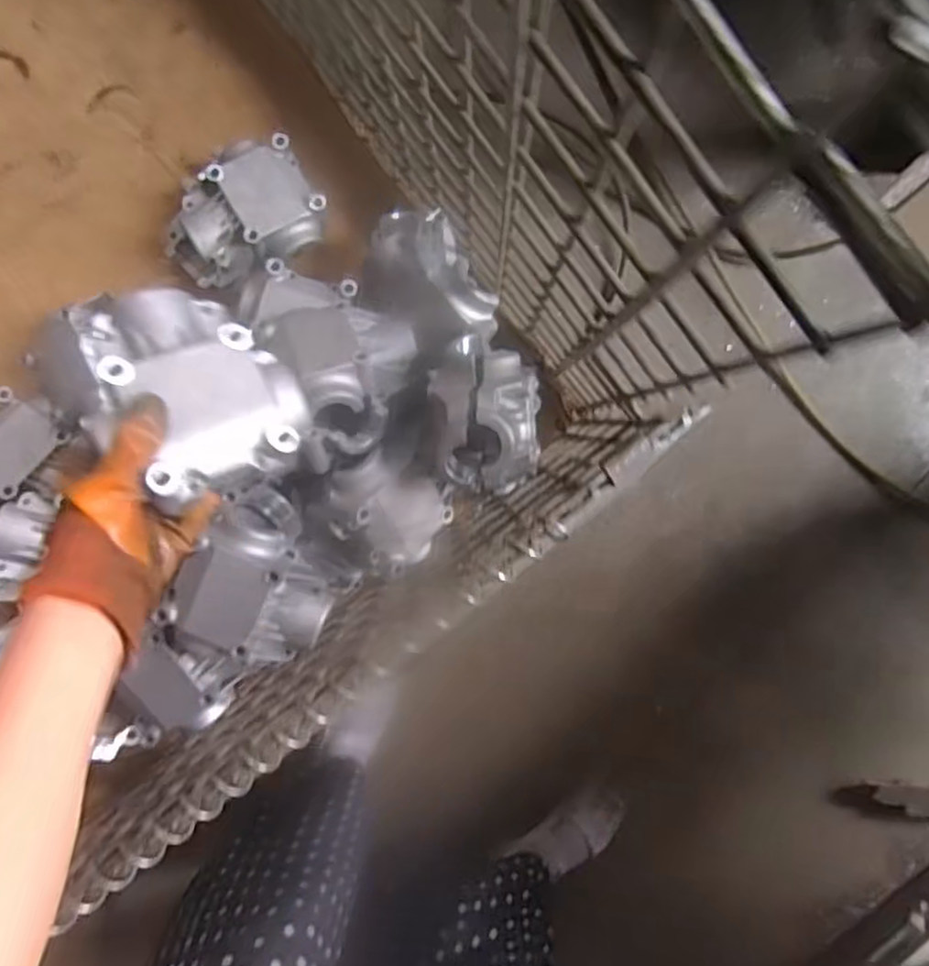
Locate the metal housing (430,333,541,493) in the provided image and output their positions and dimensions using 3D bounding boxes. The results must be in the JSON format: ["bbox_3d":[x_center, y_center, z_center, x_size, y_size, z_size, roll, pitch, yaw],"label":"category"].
[{"bbox_3d":[0.025,-0.063,0.683,0.108,0.113,0.138,7,91,-1],"label":"metal housing"}]

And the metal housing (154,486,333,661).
[{"bbox_3d":[-0.194,0.091,0.699,0.139,0.067,0.148,26,91,-1],"label":"metal housing"}]

